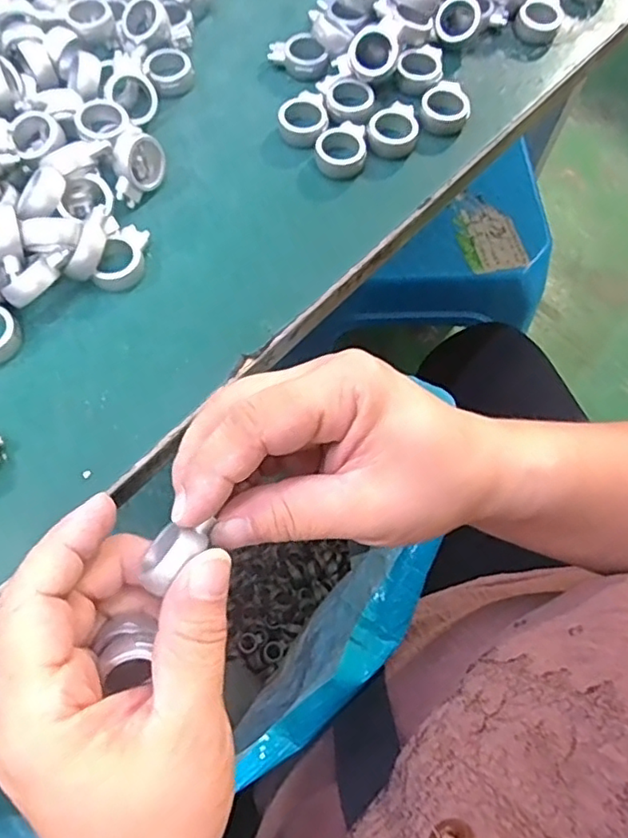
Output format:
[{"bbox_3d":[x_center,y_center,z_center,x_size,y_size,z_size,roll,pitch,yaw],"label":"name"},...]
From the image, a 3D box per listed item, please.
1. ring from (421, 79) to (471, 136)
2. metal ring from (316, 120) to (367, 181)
[{"bbox_3d":[0.071,-0.167,0.322,0.026,0.010,0.033,15,68,4],"label":"ring"},{"bbox_3d":[0.014,-0.139,0.309,0.026,0.009,0.032,9,67,2],"label":"metal ring"}]

